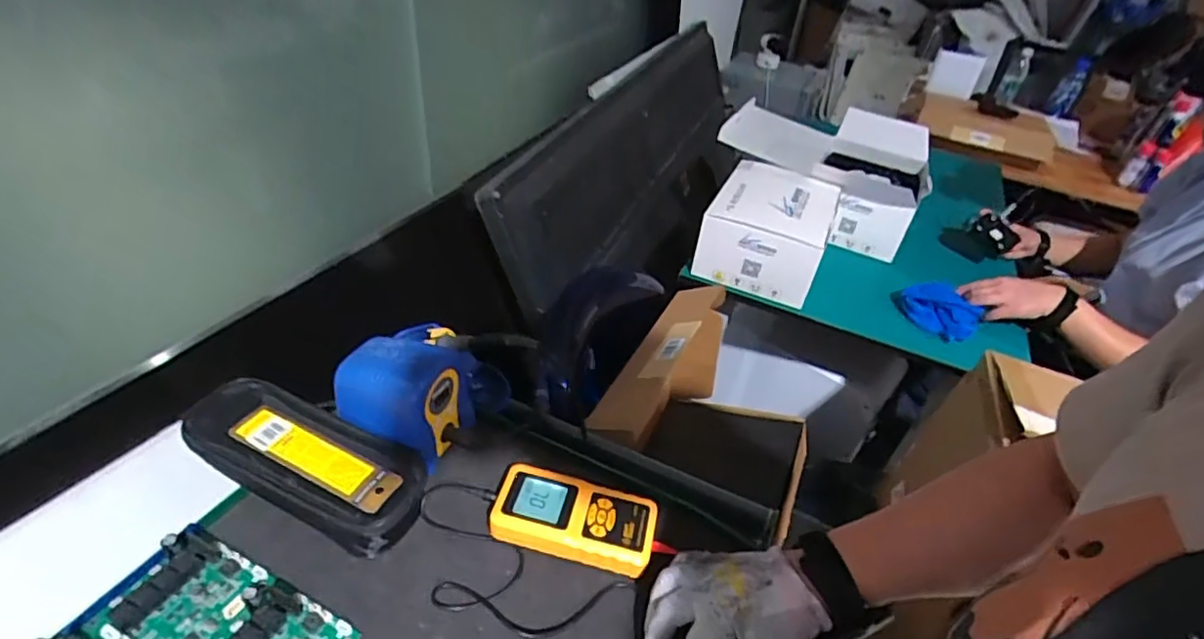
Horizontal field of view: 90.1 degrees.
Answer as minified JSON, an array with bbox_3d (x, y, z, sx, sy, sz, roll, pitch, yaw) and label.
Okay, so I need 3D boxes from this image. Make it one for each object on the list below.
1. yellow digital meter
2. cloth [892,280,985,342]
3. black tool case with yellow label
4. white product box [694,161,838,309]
[{"bbox_3d":[-0.027,0.177,0.543,0.147,0.026,0.071,11,39,6],"label":"yellow digital meter"},{"bbox_3d":[0.574,-0.019,1.030,0.130,0.043,0.096,30,45,27],"label":"cloth"},{"bbox_3d":[-0.270,0.129,0.550,0.229,0.047,0.099,18,40,14],"label":"black tool case with yellow label"},{"bbox_3d":[0.309,-0.162,1.103,0.199,0.136,0.264,21,41,17],"label":"white product box"}]

